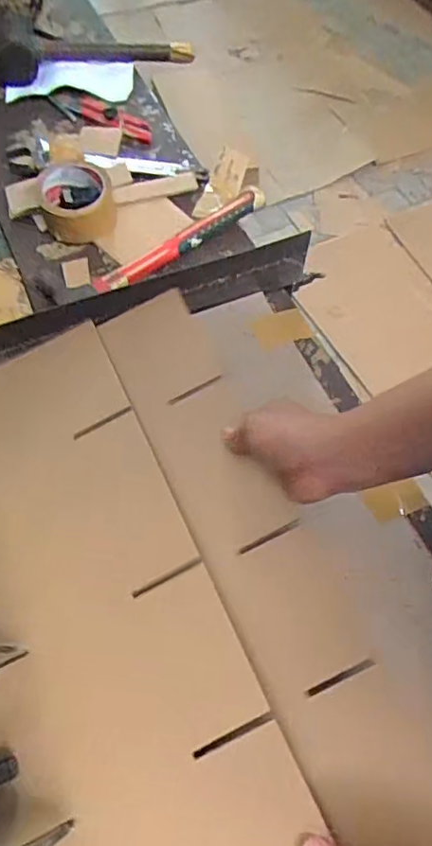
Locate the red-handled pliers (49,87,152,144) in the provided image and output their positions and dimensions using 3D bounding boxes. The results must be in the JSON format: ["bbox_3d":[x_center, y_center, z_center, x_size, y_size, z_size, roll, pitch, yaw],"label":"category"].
[{"bbox_3d":[-0.181,-0.485,0.858,0.189,0.013,0.056,32,65,14],"label":"red-handled pliers"}]

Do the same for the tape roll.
[{"bbox_3d":[-0.182,-0.288,0.727,0.092,0.057,0.099,1,63,-1],"label":"tape roll"}]

